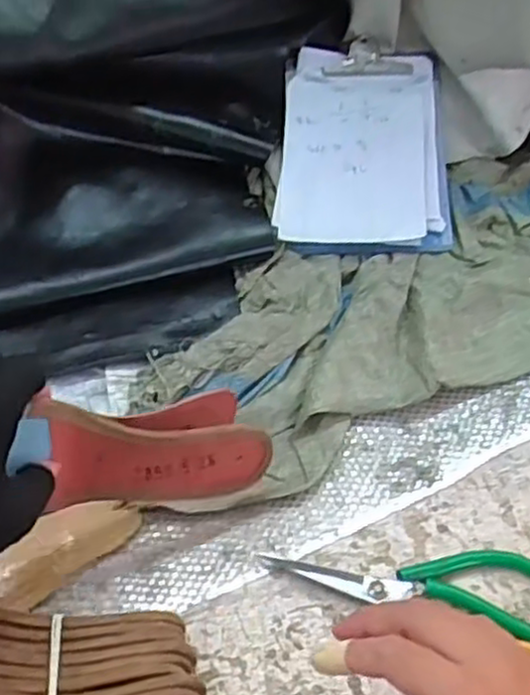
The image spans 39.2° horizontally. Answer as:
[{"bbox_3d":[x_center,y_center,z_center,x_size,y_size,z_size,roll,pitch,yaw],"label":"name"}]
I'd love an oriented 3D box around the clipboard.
[{"bbox_3d":[0.093,-0.192,0.698,0.151,0.017,0.223,1,68,6],"label":"clipboard"}]

